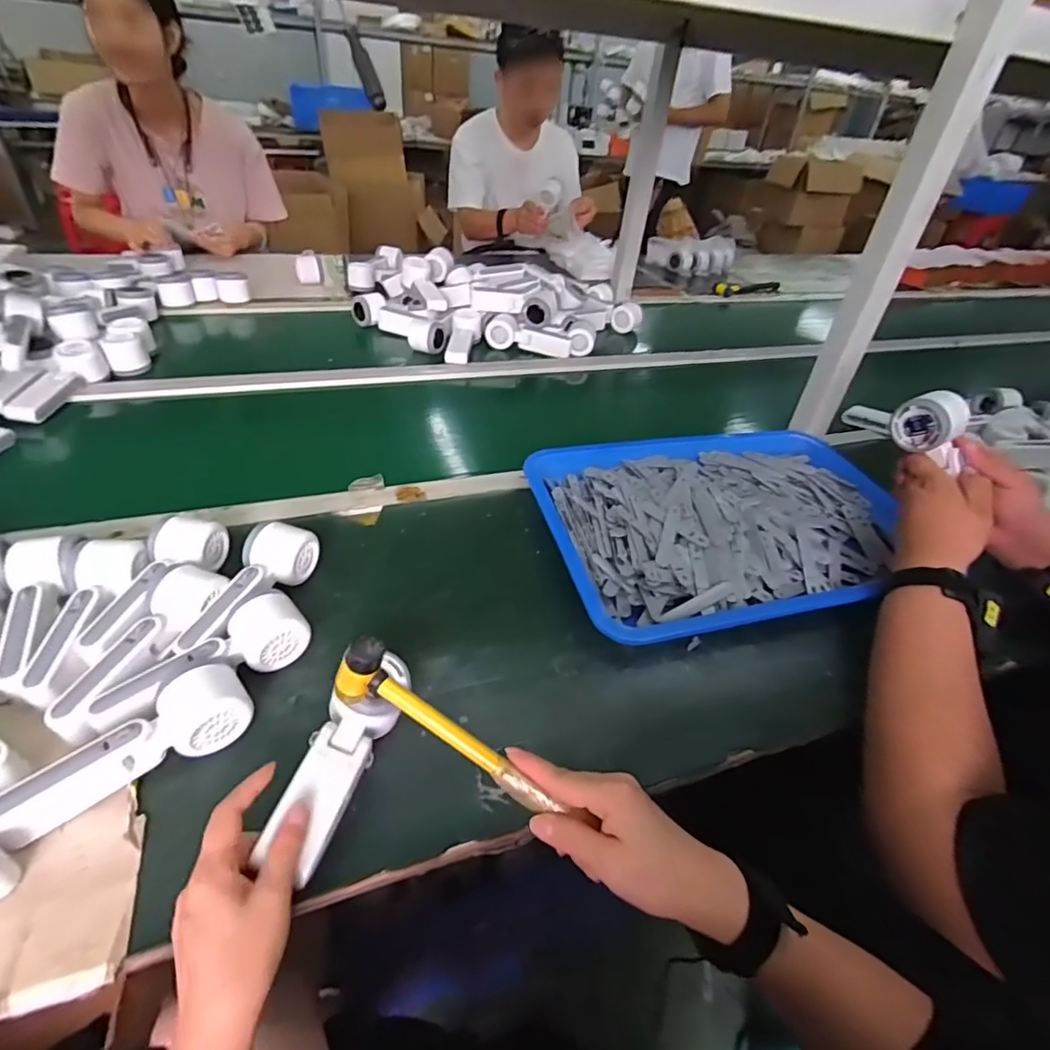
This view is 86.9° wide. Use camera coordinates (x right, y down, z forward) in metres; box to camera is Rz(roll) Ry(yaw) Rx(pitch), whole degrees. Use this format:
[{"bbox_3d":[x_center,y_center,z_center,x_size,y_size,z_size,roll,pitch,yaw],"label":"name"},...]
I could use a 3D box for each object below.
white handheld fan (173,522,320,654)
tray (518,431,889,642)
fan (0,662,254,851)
[{"bbox_3d":[-0.270,0.057,0.533,0.058,0.045,0.164,17,41,13],"label":"white handheld fan"},{"bbox_3d":[0.258,-0.021,0.701,0.462,0.046,0.339,-7,42,-16],"label":"tray"},{"bbox_3d":[-0.295,0.168,0.412,0.166,0.053,0.059,-28,51,-34],"label":"fan"}]

